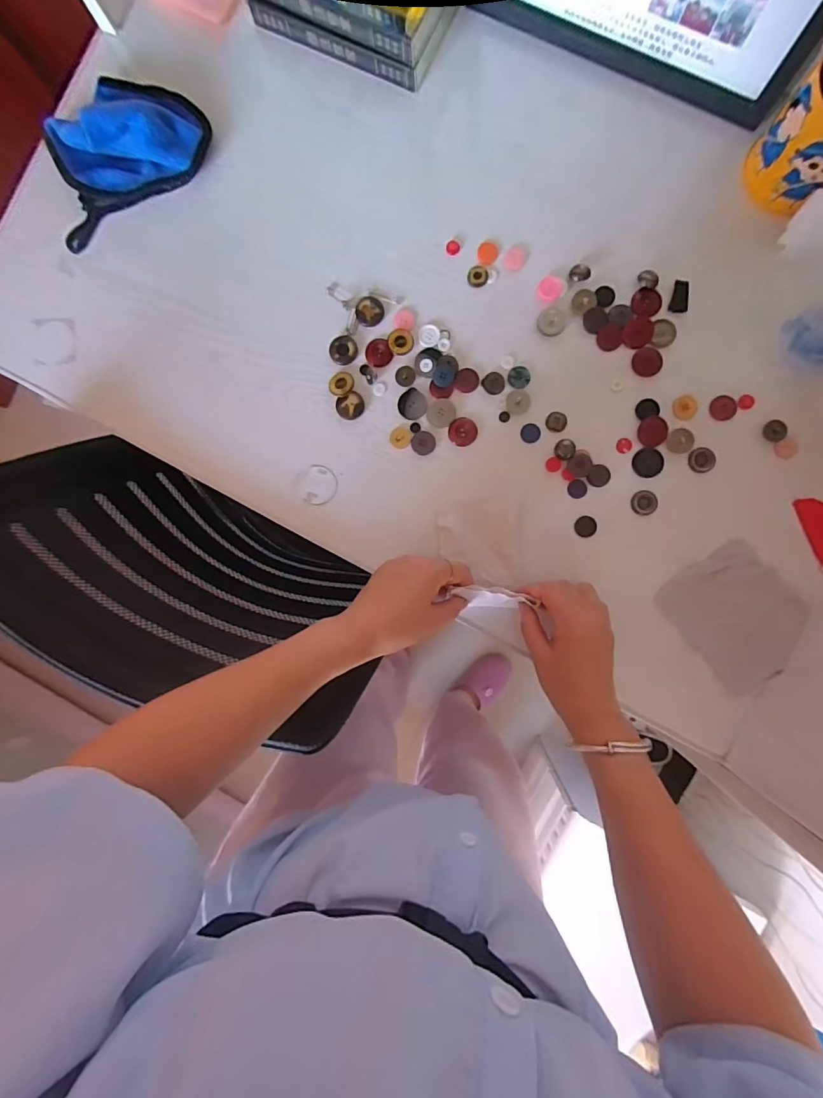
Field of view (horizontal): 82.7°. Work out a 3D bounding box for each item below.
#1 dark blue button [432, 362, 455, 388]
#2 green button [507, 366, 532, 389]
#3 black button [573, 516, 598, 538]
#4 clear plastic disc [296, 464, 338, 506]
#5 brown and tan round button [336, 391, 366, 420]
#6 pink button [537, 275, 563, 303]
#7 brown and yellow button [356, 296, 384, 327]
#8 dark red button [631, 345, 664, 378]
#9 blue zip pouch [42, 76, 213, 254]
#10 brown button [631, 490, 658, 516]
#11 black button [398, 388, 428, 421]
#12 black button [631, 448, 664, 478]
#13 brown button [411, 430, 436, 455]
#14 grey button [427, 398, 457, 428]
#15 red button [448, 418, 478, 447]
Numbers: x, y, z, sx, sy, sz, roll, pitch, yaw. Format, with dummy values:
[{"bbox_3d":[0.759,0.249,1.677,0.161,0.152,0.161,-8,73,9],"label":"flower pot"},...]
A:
[{"bbox_3d":[0.032,-0.174,0.470,0.022,0.005,0.022,0,89,5],"label":"dark blue button"},{"bbox_3d":[0.108,-0.172,0.468,0.022,0.004,0.023,0,89,5],"label":"green button"},{"bbox_3d":[0.173,-0.022,0.464,0.021,0.004,0.021,0,89,5],"label":"black button"},{"bbox_3d":[-0.097,-0.066,0.482,0.041,0.004,0.040,5,90,5],"label":"clear plastic disc"},{"bbox_3d":[-0.062,-0.146,0.479,0.028,0.006,0.026,0,89,5],"label":"brown and tan round button"},{"bbox_3d":[0.135,-0.253,0.454,0.022,0.004,0.027,25,91,5],"label":"pink button"},{"bbox_3d":[-0.042,-0.244,0.480,0.028,0.004,0.029,-1,89,5],"label":"brown and yellow button"},{"bbox_3d":[0.230,-0.183,0.456,0.027,0.007,0.028,0,89,5],"label":"dark red button"},{"bbox_3d":[-0.313,-0.427,0.484,0.189,0.053,0.132,-27,87,4],"label":"blue zip pouch"},{"bbox_3d":[0.228,-0.045,0.457,0.024,0.004,0.024,-1,89,5],"label":"brown button"},{"bbox_3d":[0.001,-0.146,0.474,0.030,0.004,0.029,0,89,5],"label":"black button"},{"bbox_3d":[0.232,-0.085,0.459,0.029,0.004,0.029,0,89,5],"label":"black button"},{"bbox_3d":[0.012,-0.108,0.475,0.024,0.004,0.024,0,89,5],"label":"brown button"},{"bbox_3d":[0.030,-0.138,0.473,0.028,0.004,0.028,1,89,5],"label":"grey button"},{"bbox_3d":[0.052,-0.119,0.473,0.029,0.004,0.029,0,89,5],"label":"red button"}]

